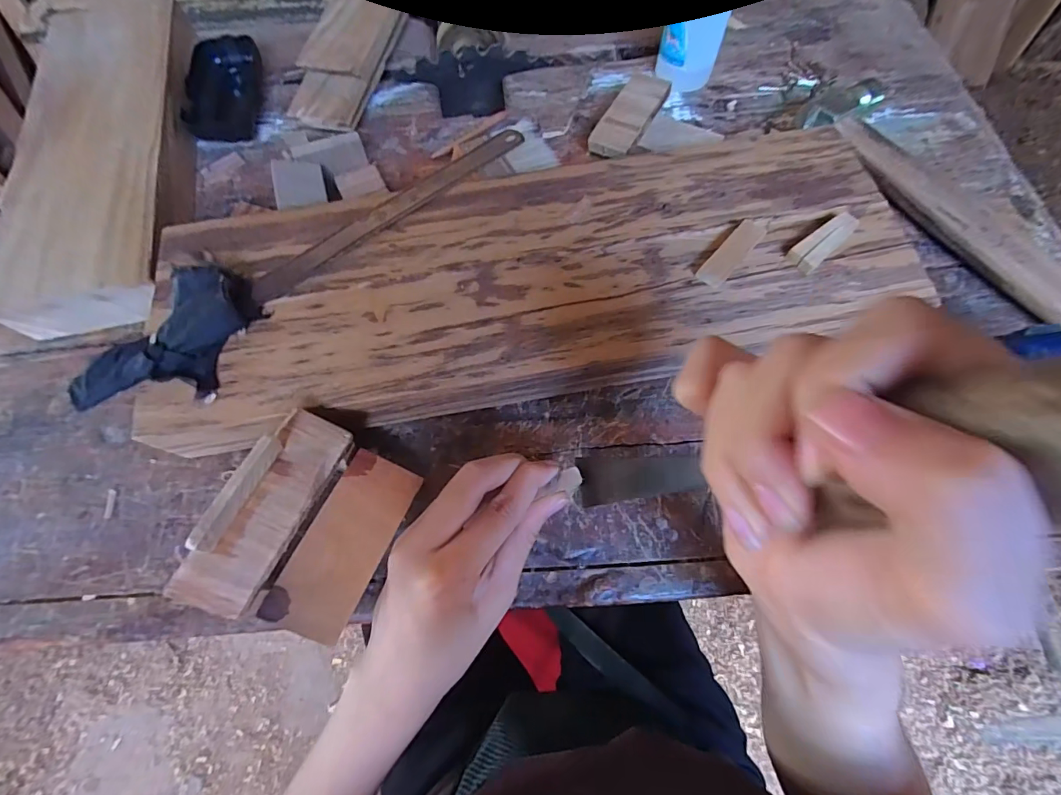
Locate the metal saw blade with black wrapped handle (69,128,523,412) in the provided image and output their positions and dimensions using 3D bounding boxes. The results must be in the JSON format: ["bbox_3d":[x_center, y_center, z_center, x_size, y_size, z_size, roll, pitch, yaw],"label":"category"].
[{"bbox_3d":[-0.128,-0.099,0.284,0.062,0.026,0.301,39,74,14],"label":"metal saw blade with black wrapped handle"}]

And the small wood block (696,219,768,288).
[{"bbox_3d":[0.122,-0.088,0.274,0.015,0.008,0.055,40,74,14],"label":"small wood block"}]

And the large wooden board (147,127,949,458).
[{"bbox_3d":[0.002,-0.077,0.288,0.437,0.030,0.149,-10,70,-2],"label":"large wooden board"}]

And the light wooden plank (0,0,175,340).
[{"bbox_3d":[-0.326,-0.201,0.358,0.115,0.029,0.330,-10,67,-4],"label":"light wooden plank"}]

